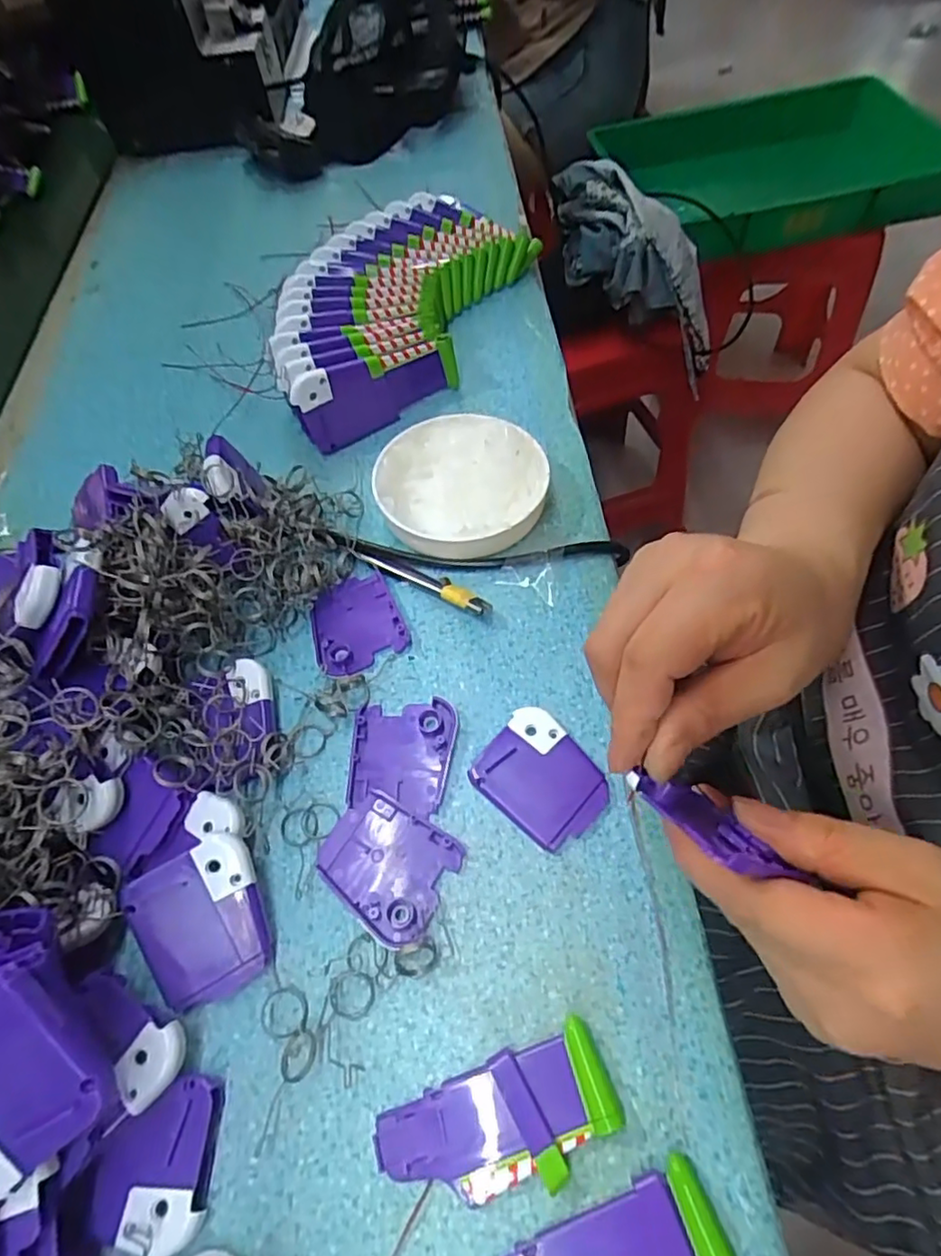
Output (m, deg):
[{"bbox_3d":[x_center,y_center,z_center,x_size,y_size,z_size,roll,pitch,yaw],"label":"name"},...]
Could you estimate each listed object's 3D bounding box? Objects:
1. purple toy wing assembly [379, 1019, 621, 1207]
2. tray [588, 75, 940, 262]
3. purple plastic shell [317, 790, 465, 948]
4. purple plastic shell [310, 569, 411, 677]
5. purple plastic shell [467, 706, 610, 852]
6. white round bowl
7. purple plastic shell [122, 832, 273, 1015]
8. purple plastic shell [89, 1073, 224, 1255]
[{"bbox_3d":[0.011,0.189,0.231,0.088,0.011,0.041,-23,60,-8],"label":"purple toy wing assembly"},{"bbox_3d":[0.523,-0.806,1.066,0.521,0.105,0.383,-18,60,-6],"label":"tray"},{"bbox_3d":[-0.040,0.110,0.285,0.059,0.007,0.050,26,65,19],"label":"purple plastic shell"},{"bbox_3d":[-0.068,-0.004,0.355,0.051,0.006,0.060,-24,61,-9],"label":"purple plastic shell"},{"bbox_3d":[0.036,0.074,0.301,0.062,0.007,0.051,38,69,23],"label":"purple plastic shell"},{"bbox_3d":[-0.005,-0.089,0.385,0.103,0.031,0.101,-2,60,4],"label":"white round bowl"},{"bbox_3d":[-0.116,0.127,0.267,0.050,0.010,0.062,-19,83,-13],"label":"purple plastic shell"},{"bbox_3d":[-0.118,0.202,0.231,0.041,0.016,0.049,-7,59,1],"label":"purple plastic shell"}]

